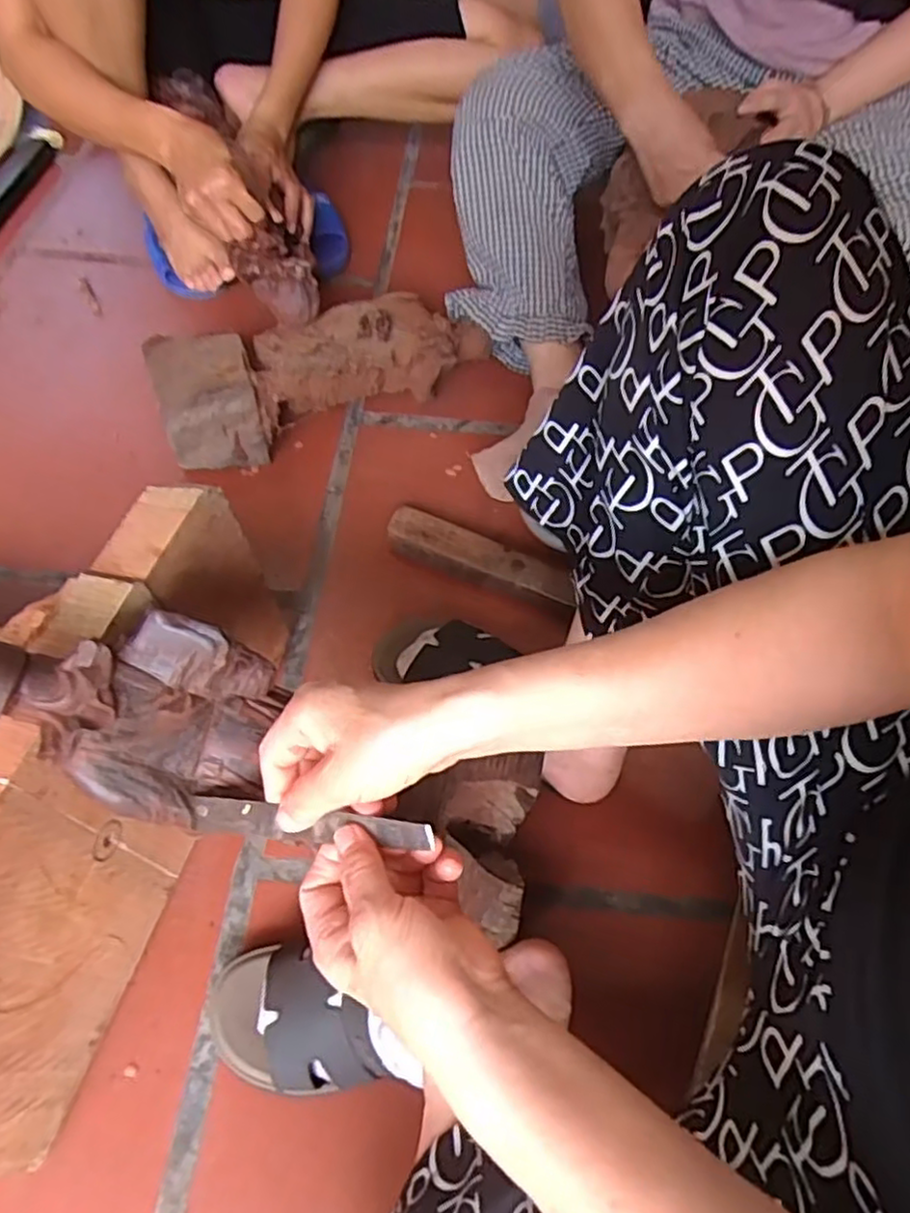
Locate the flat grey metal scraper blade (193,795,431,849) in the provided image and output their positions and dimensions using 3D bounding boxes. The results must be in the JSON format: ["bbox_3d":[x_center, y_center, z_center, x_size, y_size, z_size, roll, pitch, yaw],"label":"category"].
[{"bbox_3d":[-0.079,0.115,0.365,0.140,0.007,0.018,0,88,18],"label":"flat grey metal scraper blade"}]

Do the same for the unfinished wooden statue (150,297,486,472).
[{"bbox_3d":[-0.142,-0.267,0.792,0.374,0.102,0.137,-17,61,-12],"label":"unfinished wooden statue"}]

